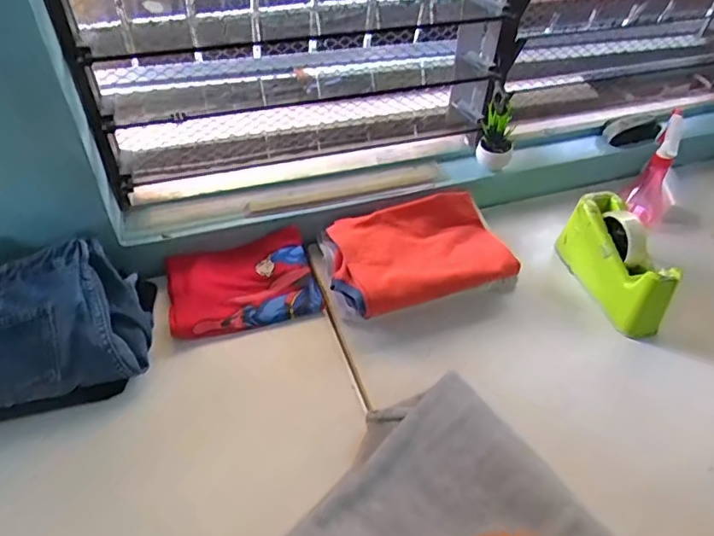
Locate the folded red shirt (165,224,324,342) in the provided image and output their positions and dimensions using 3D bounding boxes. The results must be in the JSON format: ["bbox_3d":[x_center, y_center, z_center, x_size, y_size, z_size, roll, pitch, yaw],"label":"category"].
[{"bbox_3d":[-0.164,0.022,0.770,0.203,0.022,0.155,-12,48,-14],"label":"folded red shirt"}]

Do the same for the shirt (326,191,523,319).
[{"bbox_3d":[0.091,-0.028,0.791,0.256,0.058,0.177,-11,48,-13],"label":"shirt"}]

